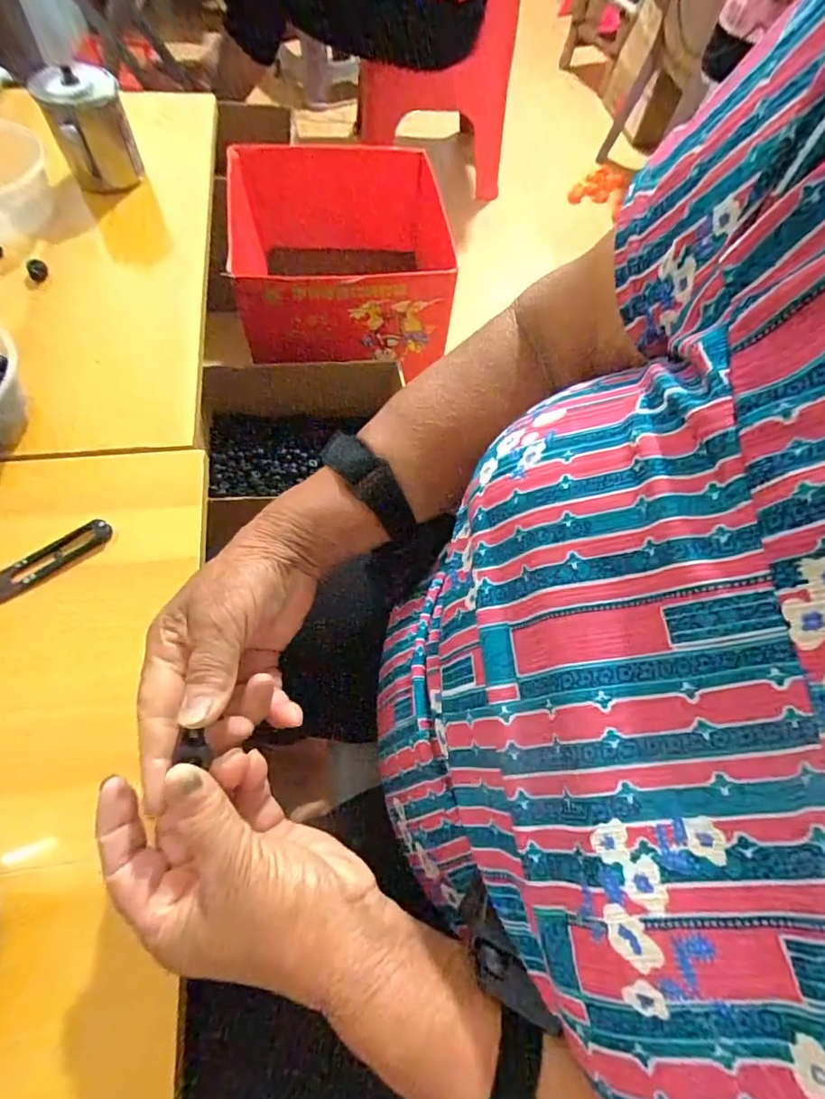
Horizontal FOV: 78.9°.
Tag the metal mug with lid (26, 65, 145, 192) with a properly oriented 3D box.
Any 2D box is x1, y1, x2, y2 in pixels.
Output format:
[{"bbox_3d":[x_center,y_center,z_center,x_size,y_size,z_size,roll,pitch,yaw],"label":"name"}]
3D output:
[{"bbox_3d":[-0.333,-0.435,0.527,0.075,0.097,0.070,-25,64,-16],"label":"metal mug with lid"}]

